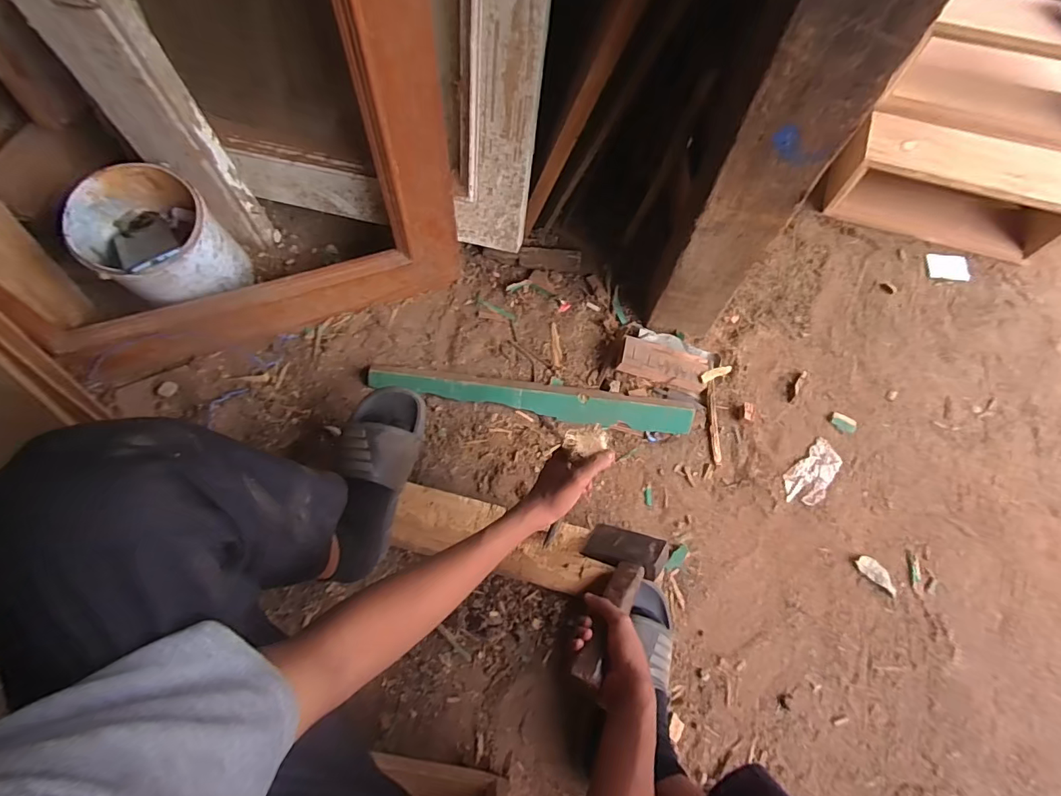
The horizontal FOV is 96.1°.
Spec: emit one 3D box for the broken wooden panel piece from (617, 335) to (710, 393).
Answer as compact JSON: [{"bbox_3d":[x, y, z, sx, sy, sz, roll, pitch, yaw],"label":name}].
[{"bbox_3d":[0.241,-0.063,0.849,0.155,0.031,0.068,14,67,4],"label":"broken wooden panel piece"}]

